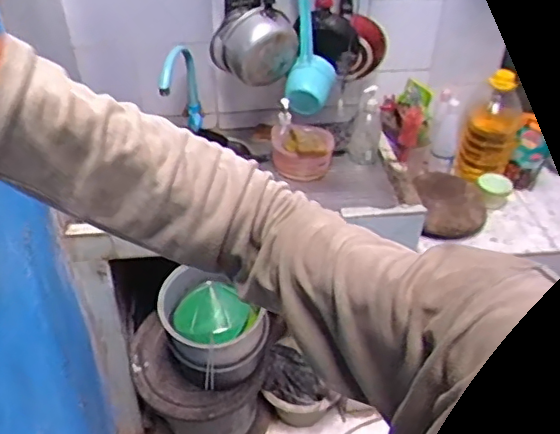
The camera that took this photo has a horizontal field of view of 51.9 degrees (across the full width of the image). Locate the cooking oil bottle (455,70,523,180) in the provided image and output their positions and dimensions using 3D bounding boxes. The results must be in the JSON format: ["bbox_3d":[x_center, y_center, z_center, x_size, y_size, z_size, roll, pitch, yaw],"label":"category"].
[{"bbox_3d":[0.569,-0.243,1.540,0.142,0.323,0.122,16,41,17],"label":"cooking oil bottle"}]

